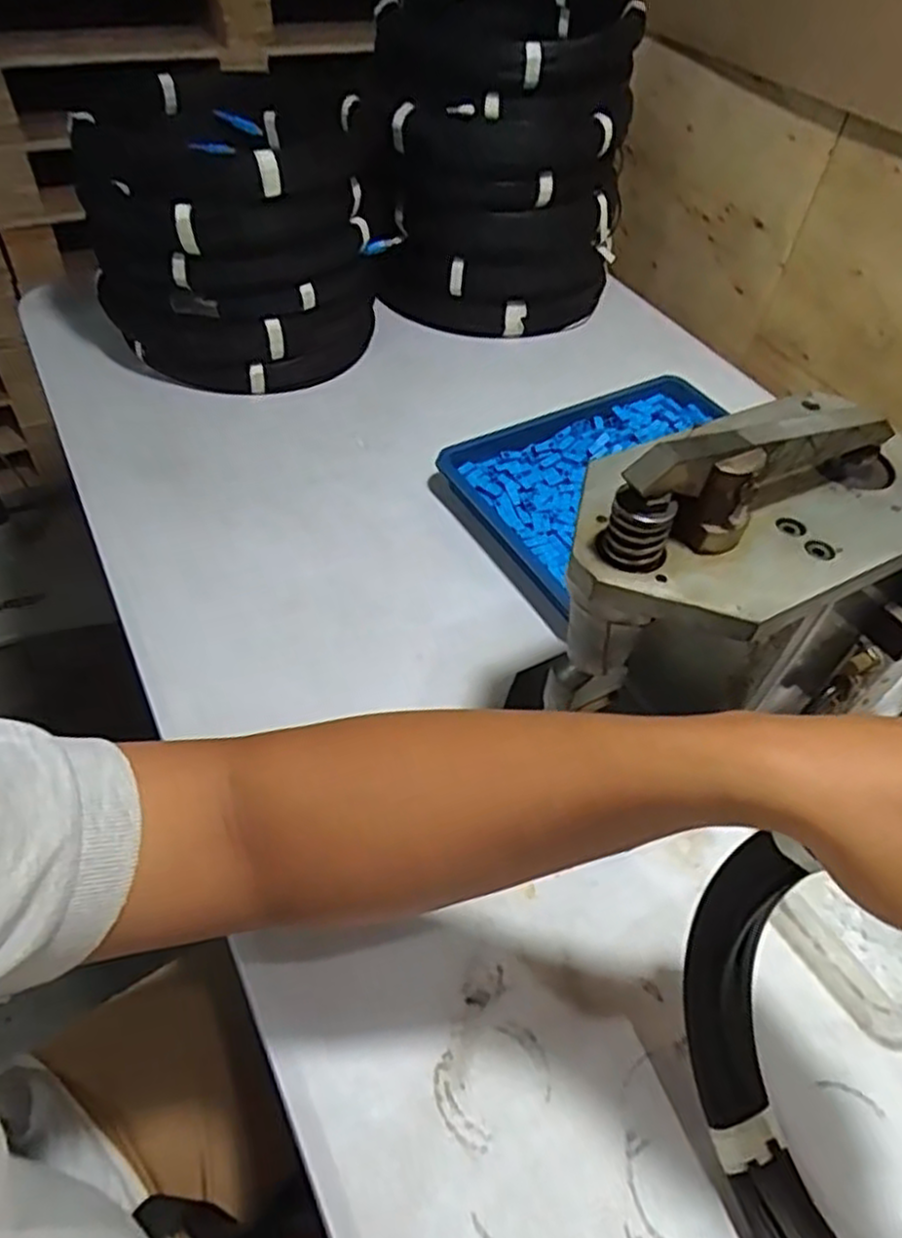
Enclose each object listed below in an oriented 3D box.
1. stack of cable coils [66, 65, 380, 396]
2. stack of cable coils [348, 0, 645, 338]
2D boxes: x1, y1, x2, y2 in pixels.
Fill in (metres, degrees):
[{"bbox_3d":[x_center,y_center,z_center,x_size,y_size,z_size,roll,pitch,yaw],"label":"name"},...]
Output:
[{"bbox_3d":[-0.225,-0.403,0.779,0.273,0.236,0.276,-5,51,-11],"label":"stack of cable coils"},{"bbox_3d":[0.044,-0.527,0.848,0.296,0.323,0.277,-1,51,-8],"label":"stack of cable coils"}]

